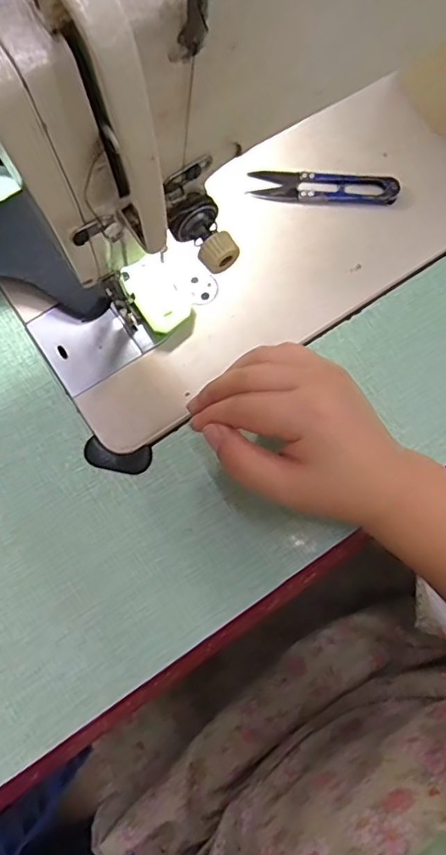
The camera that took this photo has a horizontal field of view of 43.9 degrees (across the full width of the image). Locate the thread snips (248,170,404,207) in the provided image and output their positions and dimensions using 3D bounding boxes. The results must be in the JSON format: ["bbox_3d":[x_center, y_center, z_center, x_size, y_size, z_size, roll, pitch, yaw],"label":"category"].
[{"bbox_3d":[0.071,-0.170,0.390,0.102,0.006,0.025,7,77,1],"label":"thread snips"}]

